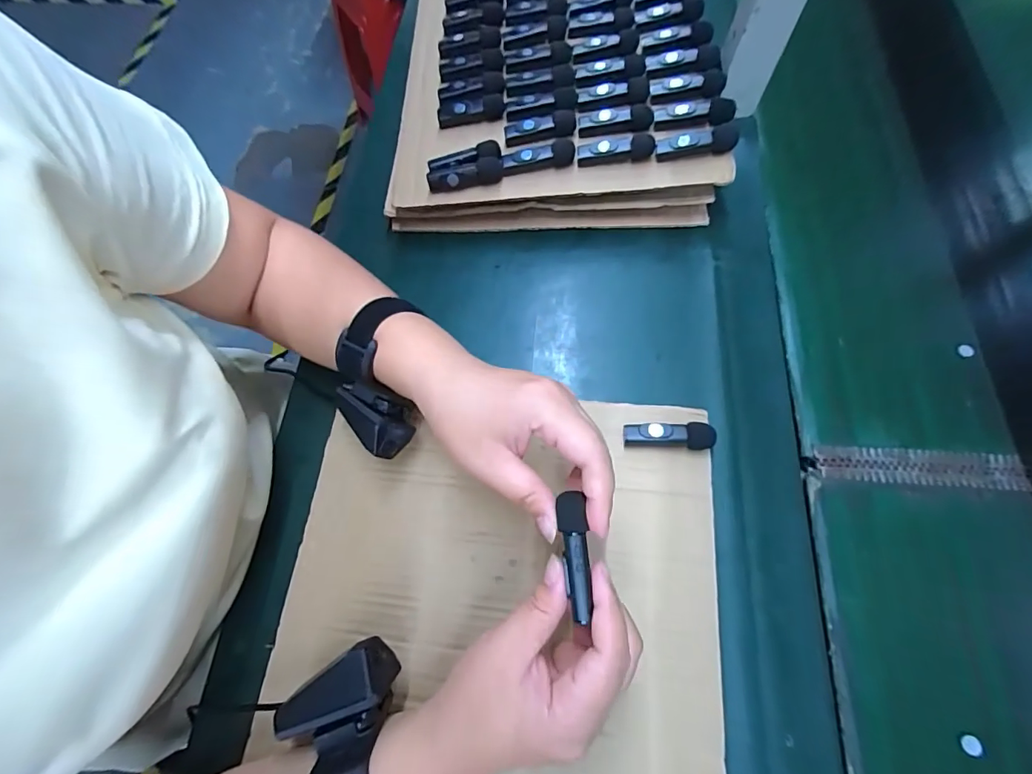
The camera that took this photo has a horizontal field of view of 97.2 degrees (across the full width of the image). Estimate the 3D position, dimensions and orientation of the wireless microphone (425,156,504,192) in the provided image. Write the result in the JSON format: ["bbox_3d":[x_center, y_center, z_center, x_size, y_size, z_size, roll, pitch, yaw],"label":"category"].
[{"bbox_3d":[-0.044,-0.184,0.398,0.065,0.019,0.013,-8,68,-1],"label":"wireless microphone"}]

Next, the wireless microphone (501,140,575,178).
[{"bbox_3d":[0.020,-0.199,0.396,0.062,0.015,0.017,-16,69,-4],"label":"wireless microphone"}]

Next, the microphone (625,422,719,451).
[{"bbox_3d":[0.113,0.037,0.337,0.063,0.016,0.018,3,68,3],"label":"microphone"}]

